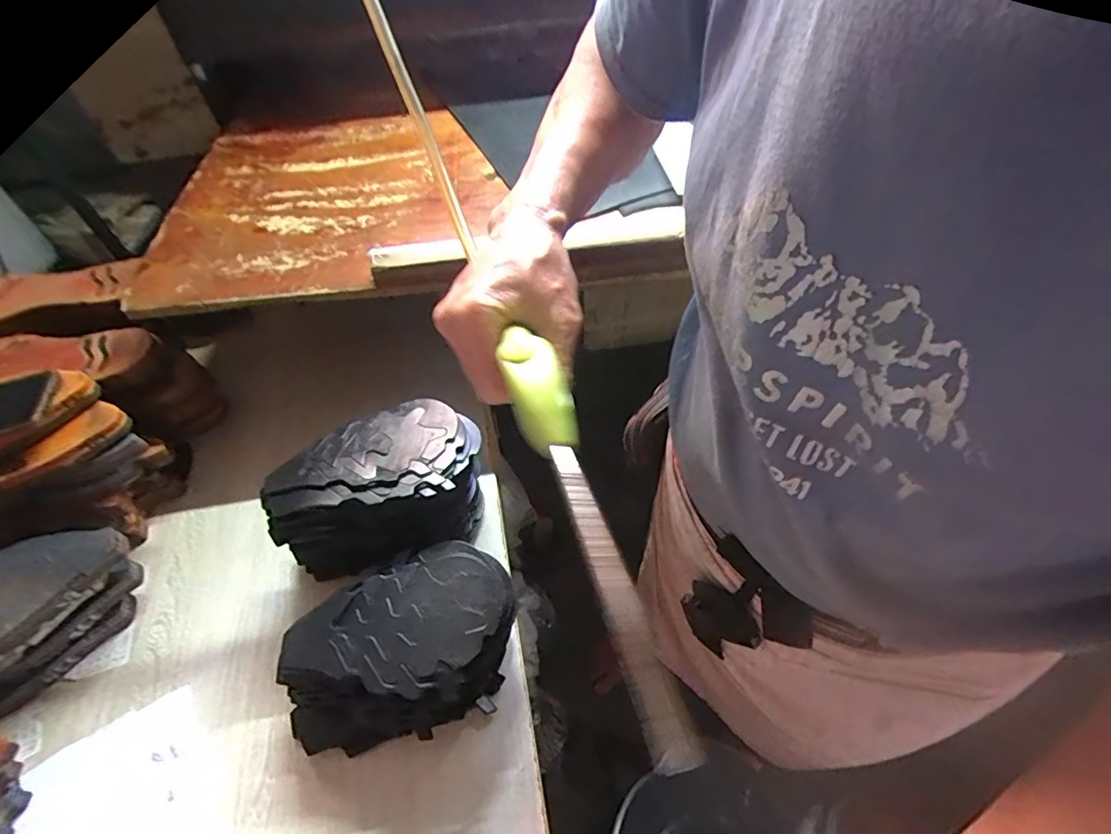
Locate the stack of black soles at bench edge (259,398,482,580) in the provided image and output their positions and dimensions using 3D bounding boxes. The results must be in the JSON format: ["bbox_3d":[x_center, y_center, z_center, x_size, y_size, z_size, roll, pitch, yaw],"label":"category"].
[{"bbox_3d":[-0.168,0.082,0.524,0.190,0.150,0.139,-7,52,0],"label":"stack of black soles at bench edge"}]

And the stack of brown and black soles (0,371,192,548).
[{"bbox_3d":[-0.592,0.065,0.564,0.290,0.174,0.142,-8,52,-1],"label":"stack of brown and black soles"}]

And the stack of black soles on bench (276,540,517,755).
[{"bbox_3d":[-0.127,0.199,0.449,0.196,0.115,0.139,-15,52,-7],"label":"stack of black soles on bench"}]

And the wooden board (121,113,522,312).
[{"bbox_3d":[-0.295,-0.296,0.674,0.421,0.032,0.390,-11,52,-3],"label":"wooden board"}]

